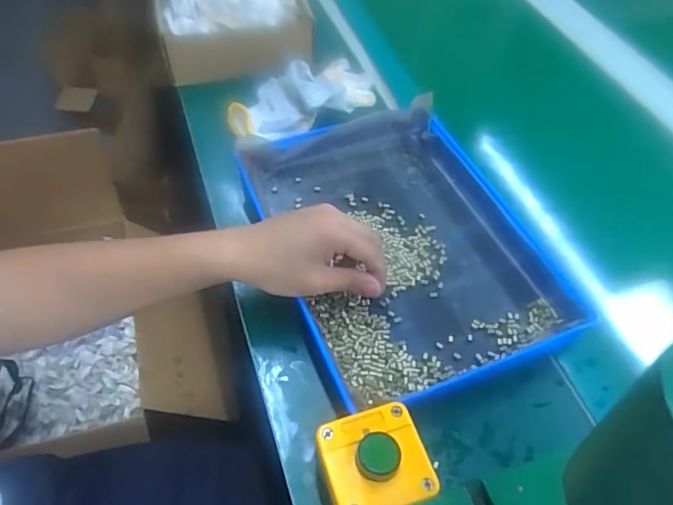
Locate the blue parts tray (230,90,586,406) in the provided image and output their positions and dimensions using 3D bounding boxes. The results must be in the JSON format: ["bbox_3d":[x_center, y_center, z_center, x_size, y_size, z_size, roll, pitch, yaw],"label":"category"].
[{"bbox_3d":[0.067,-0.019,0.526,0.253,0.043,0.316,-15,54,-16],"label":"blue parts tray"}]

